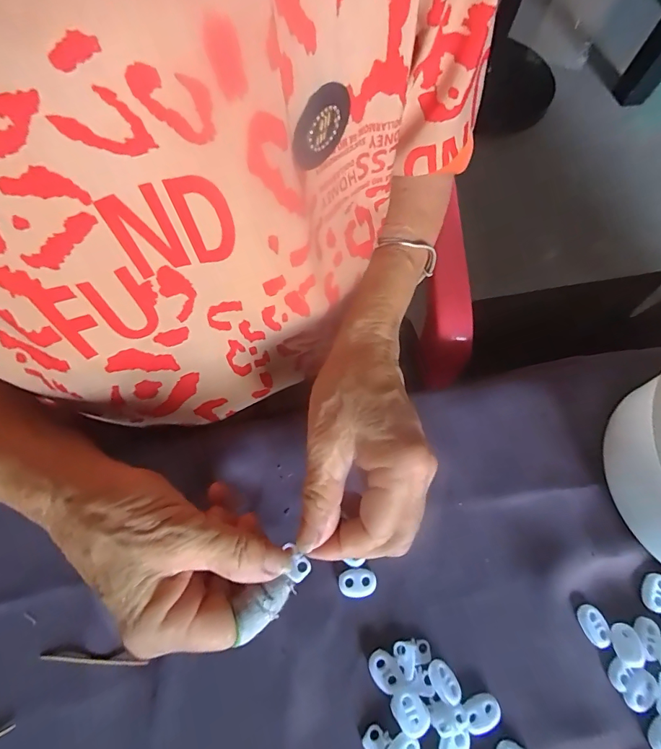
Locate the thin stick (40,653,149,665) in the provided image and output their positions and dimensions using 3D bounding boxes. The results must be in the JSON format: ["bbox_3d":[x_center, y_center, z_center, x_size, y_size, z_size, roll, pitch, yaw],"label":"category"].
[{"bbox_3d":[-0.131,0.158,0.229,0.059,0.004,0.004,3,66,-1],"label":"thin stick"}]

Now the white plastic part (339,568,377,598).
[{"bbox_3d":[0.017,0.128,0.254,0.022,0.006,0.016,-5,66,-5],"label":"white plastic part"}]

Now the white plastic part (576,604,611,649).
[{"bbox_3d":[0.159,0.151,0.248,0.014,0.005,0.022,-21,69,-11],"label":"white plastic part"}]

